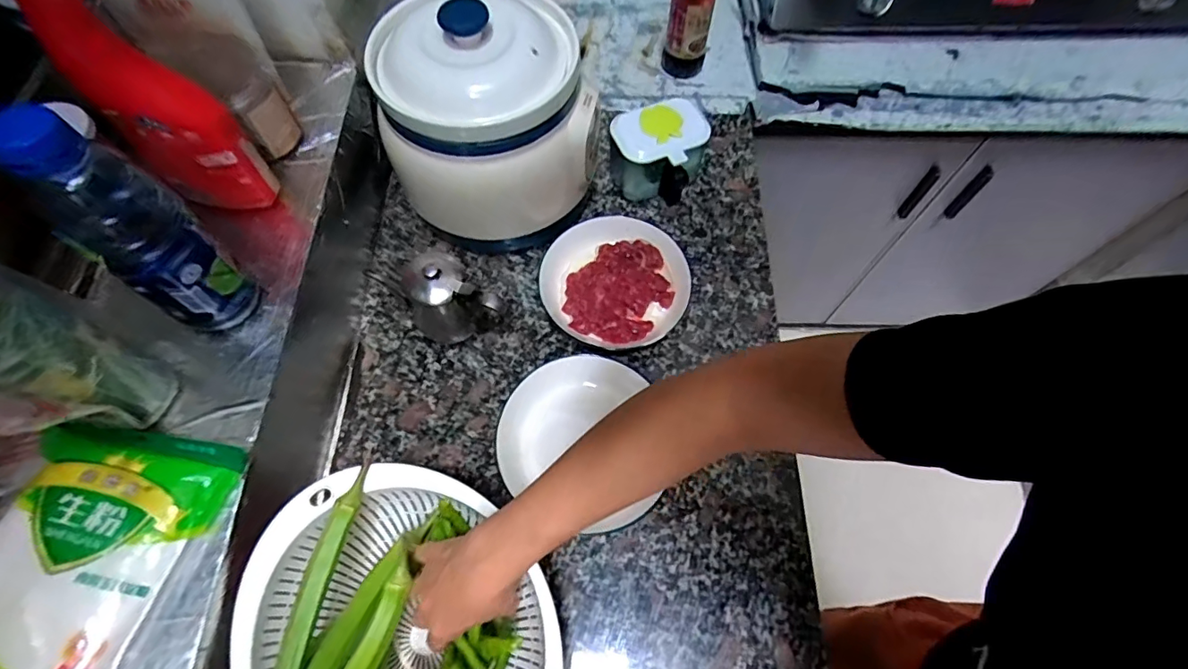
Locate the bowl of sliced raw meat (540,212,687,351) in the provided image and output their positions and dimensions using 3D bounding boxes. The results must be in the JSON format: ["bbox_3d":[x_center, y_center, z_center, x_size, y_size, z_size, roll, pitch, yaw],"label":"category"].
[{"bbox_3d":[0.025,-0.062,0.627,0.166,0.042,0.152,0,65,0],"label":"bowl of sliced raw meat"}]

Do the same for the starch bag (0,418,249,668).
[{"bbox_3d":[-0.374,0.165,0.385,0.137,0.023,0.205,24,64,-10],"label":"starch bag"}]

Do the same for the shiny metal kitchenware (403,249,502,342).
[{"bbox_3d":[-0.149,-0.039,0.584,0.094,0.110,0.071,-4,65,-2],"label":"shiny metal kitchenware"}]

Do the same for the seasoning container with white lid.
[{"bbox_3d":[0.080,-0.231,0.673,0.116,0.099,0.089,7,65,3],"label":"seasoning container with white lid"}]

